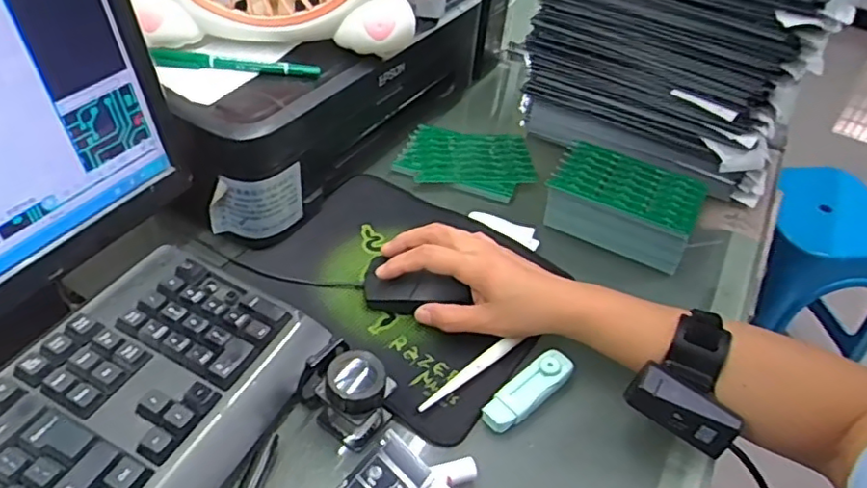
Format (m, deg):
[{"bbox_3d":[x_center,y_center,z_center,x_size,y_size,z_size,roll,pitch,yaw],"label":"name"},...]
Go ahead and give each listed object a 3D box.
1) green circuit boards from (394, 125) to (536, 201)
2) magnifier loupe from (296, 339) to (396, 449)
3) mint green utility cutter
[{"bbox_3d":[0.035,-0.091,0.654,0.139,0.014,0.106,11,43,3],"label":"green circuit boards"},{"bbox_3d":[-0.059,0.095,0.413,0.057,0.052,0.043,32,48,24],"label":"magnifier loupe"},{"bbox_3d":[0.069,0.104,0.445,0.076,0.017,0.025,-28,53,-32],"label":"mint green utility cutter"}]

